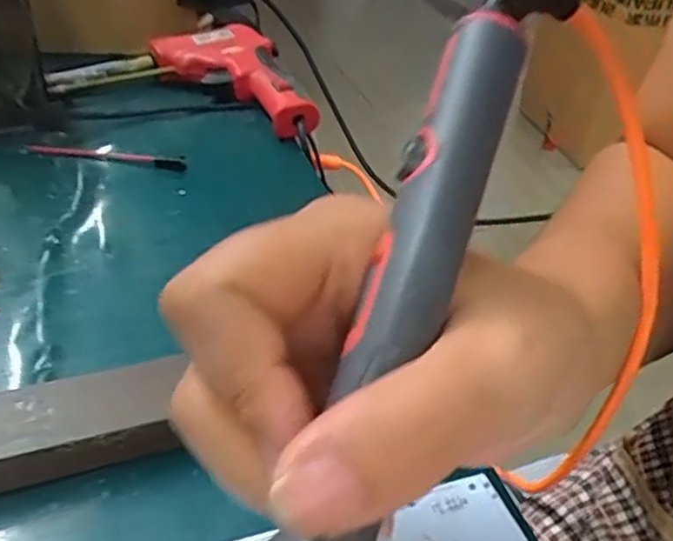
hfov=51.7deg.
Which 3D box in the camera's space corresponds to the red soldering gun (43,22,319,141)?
[{"bbox_3d":[-0.101,-0.150,0.523,0.190,0.039,0.111,9,35,7],"label":"red soldering gun"}]

